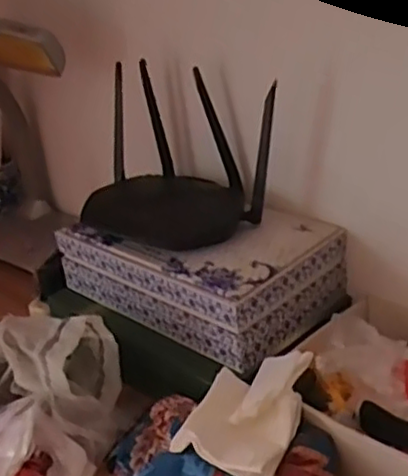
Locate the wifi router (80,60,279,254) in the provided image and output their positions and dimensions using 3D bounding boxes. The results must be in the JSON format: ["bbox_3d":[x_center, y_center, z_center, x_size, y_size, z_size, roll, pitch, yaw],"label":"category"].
[{"bbox_3d":[-0.038,-0.110,0.890,0.284,0.180,0.185,16,33,37],"label":"wifi router"}]

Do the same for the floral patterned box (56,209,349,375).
[{"bbox_3d":[-0.013,0.031,0.899,0.347,0.100,0.207,17,34,39],"label":"floral patterned box"}]

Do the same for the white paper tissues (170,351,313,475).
[{"bbox_3d":[0.042,0.173,0.688,0.110,0.039,0.152,7,29,26],"label":"white paper tissues"}]

